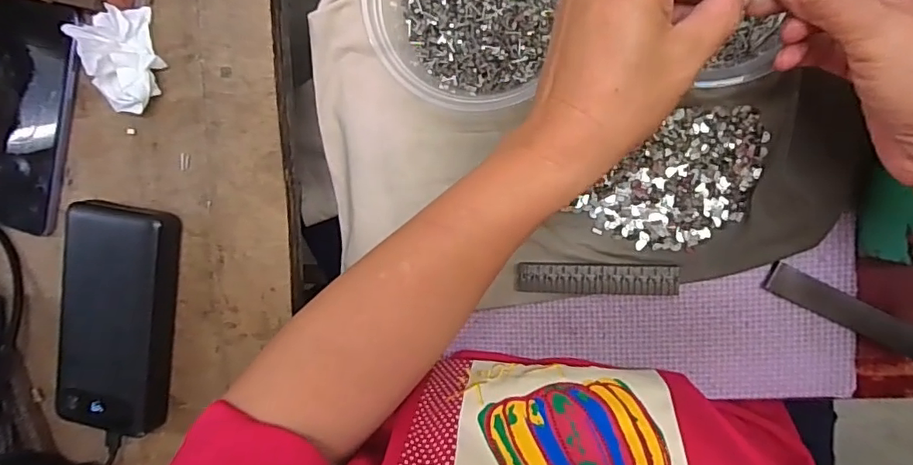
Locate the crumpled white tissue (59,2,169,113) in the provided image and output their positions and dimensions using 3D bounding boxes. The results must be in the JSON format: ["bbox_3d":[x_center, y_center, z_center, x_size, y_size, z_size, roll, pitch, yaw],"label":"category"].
[{"bbox_3d":[-0.224,-0.112,0.351,0.054,0.036,0.069,-8,94,11],"label":"crumpled white tissue"}]

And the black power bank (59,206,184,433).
[{"bbox_3d":[-0.235,0.059,0.376,0.074,0.024,0.155,9,97,10],"label":"black power bank"}]

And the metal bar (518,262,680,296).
[{"bbox_3d":[0.089,0.030,0.348,0.098,0.008,0.019,1,101,10],"label":"metal bar"}]

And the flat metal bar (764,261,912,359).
[{"bbox_3d":[0.234,0.047,0.325,0.096,0.009,0.017,27,100,7],"label":"flat metal bar"}]

